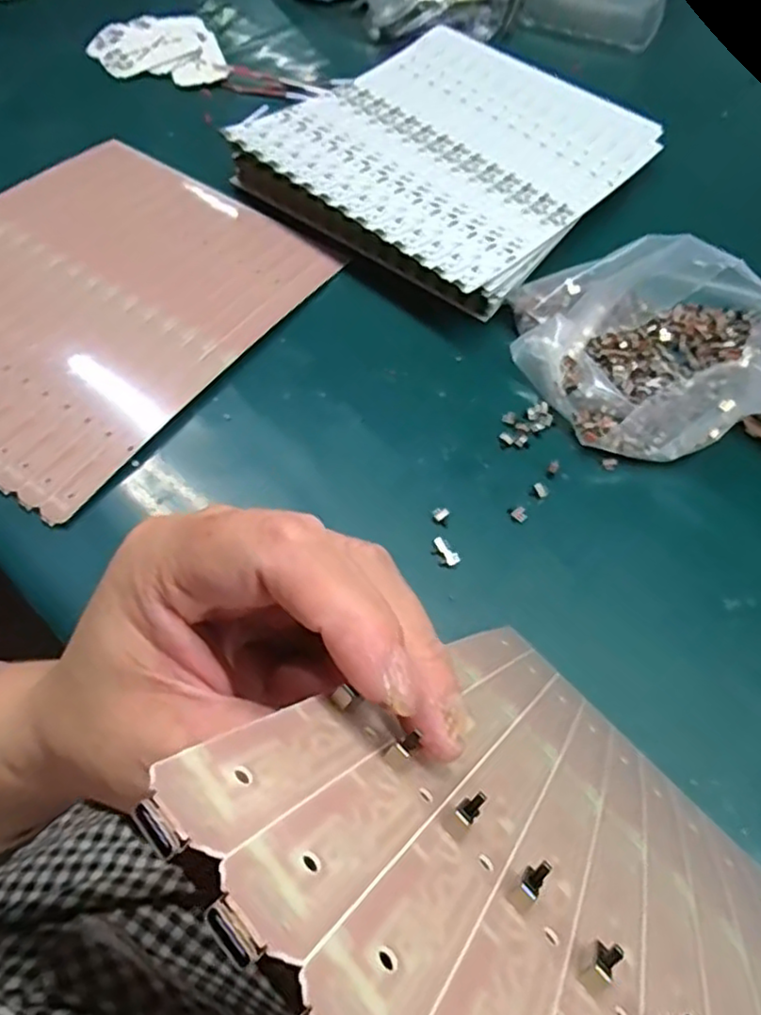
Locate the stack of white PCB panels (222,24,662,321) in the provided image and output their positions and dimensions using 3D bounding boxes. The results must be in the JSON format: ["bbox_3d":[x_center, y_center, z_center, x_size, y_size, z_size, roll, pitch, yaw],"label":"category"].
[{"bbox_3d":[0.061,-0.298,0.544,0.247,0.039,0.294,36,65,15],"label":"stack of white PCB panels"}]

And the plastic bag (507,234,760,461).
[{"bbox_3d":[0.171,-0.111,0.411,0.153,0.092,0.137,4,61,-2],"label":"plastic bag"}]

